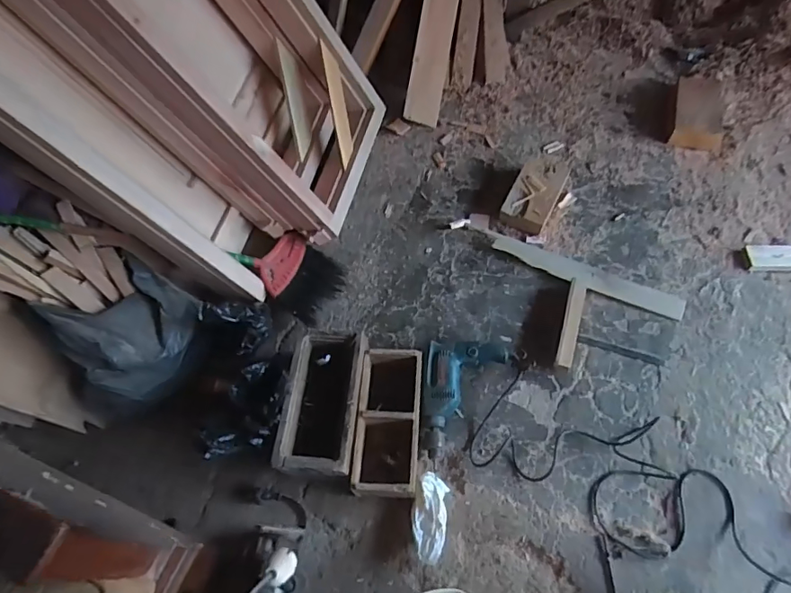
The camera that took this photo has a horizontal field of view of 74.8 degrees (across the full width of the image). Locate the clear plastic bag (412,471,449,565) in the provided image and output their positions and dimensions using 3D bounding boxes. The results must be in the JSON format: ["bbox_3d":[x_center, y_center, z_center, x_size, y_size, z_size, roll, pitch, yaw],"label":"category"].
[{"bbox_3d":[0.070,0.453,1.062,0.070,0.049,0.172,7,65,7],"label":"clear plastic bag"}]

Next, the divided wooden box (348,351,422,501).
[{"bbox_3d":[-0.011,0.275,1.129,0.134,0.099,0.309,2,64,4],"label":"divided wooden box"}]

